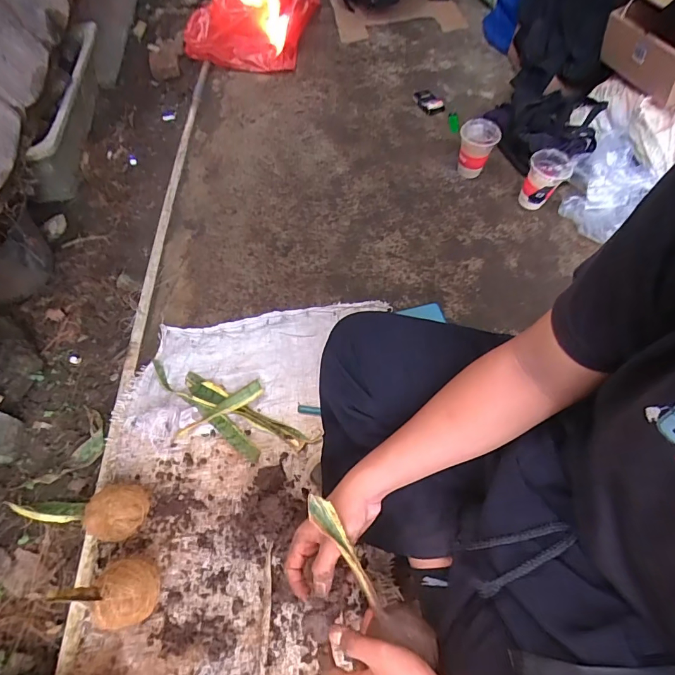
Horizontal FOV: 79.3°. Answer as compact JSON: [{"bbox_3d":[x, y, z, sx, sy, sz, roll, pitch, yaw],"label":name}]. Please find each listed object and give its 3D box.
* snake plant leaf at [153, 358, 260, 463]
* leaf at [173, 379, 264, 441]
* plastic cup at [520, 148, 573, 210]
[{"bbox_3d":[-0.245,0.124,0.730,0.279,0.017,0.030,34,65,18],"label":"snake plant leaf"},{"bbox_3d":[-0.209,0.132,0.719,0.169,0.032,0.028,-30,64,-16],"label":"leaf"},{"bbox_3d":[0.476,-0.364,0.940,0.089,0.104,0.080,28,64,15],"label":"plastic cup"}]

